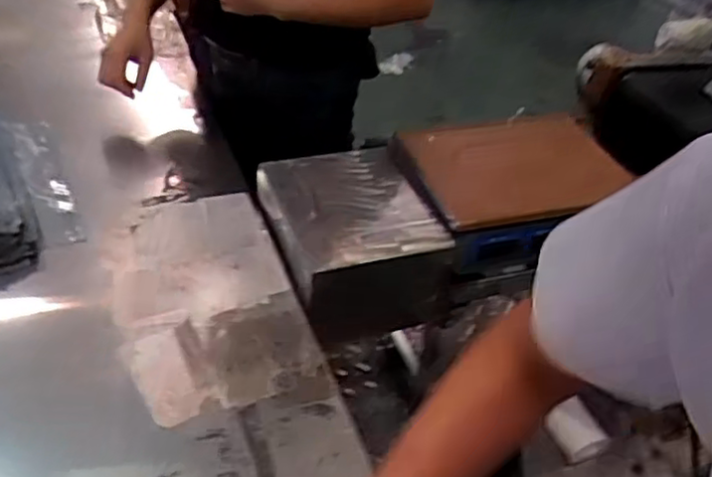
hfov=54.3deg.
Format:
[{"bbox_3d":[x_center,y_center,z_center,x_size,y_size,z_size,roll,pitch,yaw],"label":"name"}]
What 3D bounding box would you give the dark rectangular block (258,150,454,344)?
[{"bbox_3d":[-0.012,-0.003,0.978,0.209,0.152,0.232,-9,42,-20],"label":"dark rectangular block"}]

